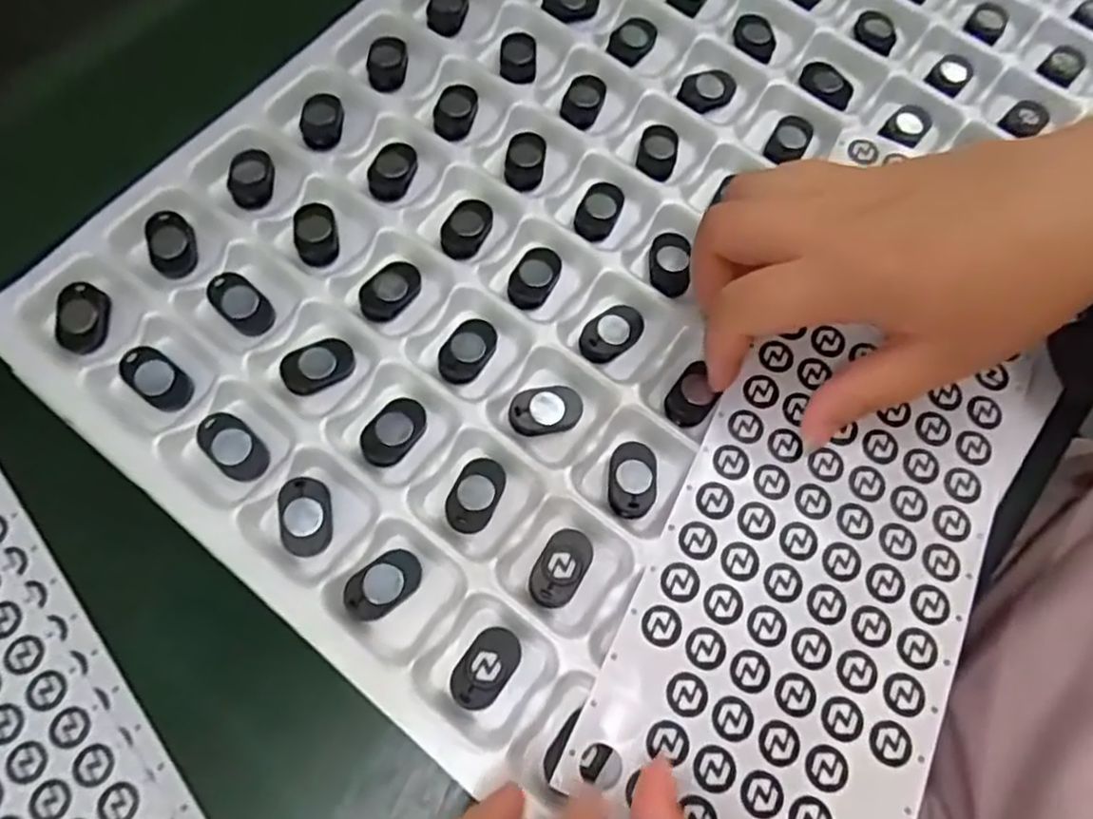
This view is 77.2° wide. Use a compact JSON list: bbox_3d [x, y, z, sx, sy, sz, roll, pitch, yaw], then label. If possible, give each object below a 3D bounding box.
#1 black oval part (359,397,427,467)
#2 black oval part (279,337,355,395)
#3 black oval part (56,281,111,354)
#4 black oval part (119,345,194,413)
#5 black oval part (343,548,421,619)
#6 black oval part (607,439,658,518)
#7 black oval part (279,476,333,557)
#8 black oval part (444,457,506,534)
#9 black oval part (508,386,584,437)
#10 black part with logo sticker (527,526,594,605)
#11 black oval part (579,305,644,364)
[{"bbox_3d":[-0.059,0.008,0.265,0.018,0.007,0.029,34,72,8],"label":"black oval part"},{"bbox_3d":[-0.092,-0.018,0.272,0.028,0.004,0.019,-26,74,-12],"label":"black oval part"},{"bbox_3d":[-0.187,-0.037,0.276,0.017,0.008,0.029,-10,71,-7],"label":"black oval part"},{"bbox_3d":[-0.154,-0.013,0.270,0.028,0.010,0.017,38,72,9],"label":"black oval part"},{"bbox_3d":[-0.059,0.063,0.247,0.028,0.010,0.019,-42,78,-16],"label":"black oval part"},{"bbox_3d":[0.033,0.026,0.263,0.018,0.004,0.030,2,70,-3],"label":"black oval part"},{"bbox_3d":[-0.089,0.039,0.254,0.017,0.009,0.028,-9,71,-7],"label":"black oval part"},{"bbox_3d":[-0.027,0.033,0.263,0.018,0.013,0.029,24,70,5],"label":"black oval part"},{"bbox_3d":[0.000,0.000,0.273,0.029,0.008,0.018,-13,72,-8],"label":"black oval part"},{"bbox_3d":[0.005,0.058,0.251,0.017,0.005,0.029,28,71,6],"label":"black part with logo sticker"},{"bbox_3d":[0.027,-0.032,0.287,0.029,0.011,0.019,-39,77,-16],"label":"black oval part"}]

